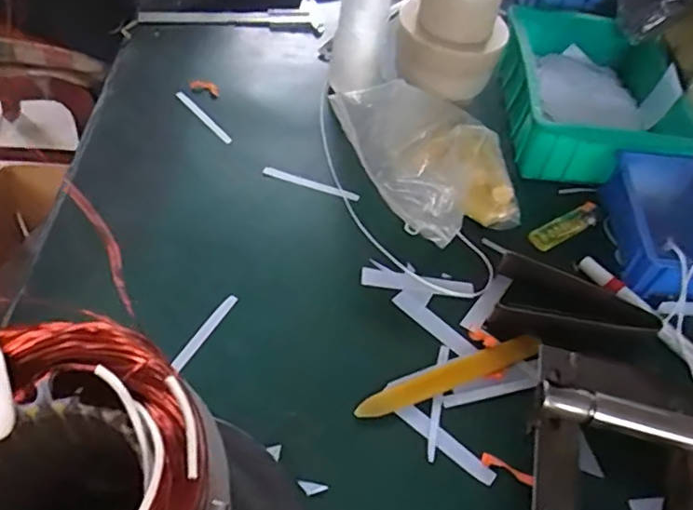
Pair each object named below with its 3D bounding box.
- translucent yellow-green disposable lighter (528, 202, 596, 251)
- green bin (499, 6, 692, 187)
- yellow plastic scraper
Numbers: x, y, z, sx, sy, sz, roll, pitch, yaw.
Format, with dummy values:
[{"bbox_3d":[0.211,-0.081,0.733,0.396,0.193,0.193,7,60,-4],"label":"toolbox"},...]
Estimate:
[{"bbox_3d":[0.208,-0.027,0.570,0.078,0.015,0.020,-24,56,-24],"label":"translucent yellow-green disposable lighter"},{"bbox_3d":[0.271,-0.178,0.665,0.182,0.075,0.245,5,49,-1],"label":"green bin"},{"bbox_3d":[0.079,0.093,0.458,0.153,0.011,0.018,-16,53,-18],"label":"yellow plastic scraper"}]

